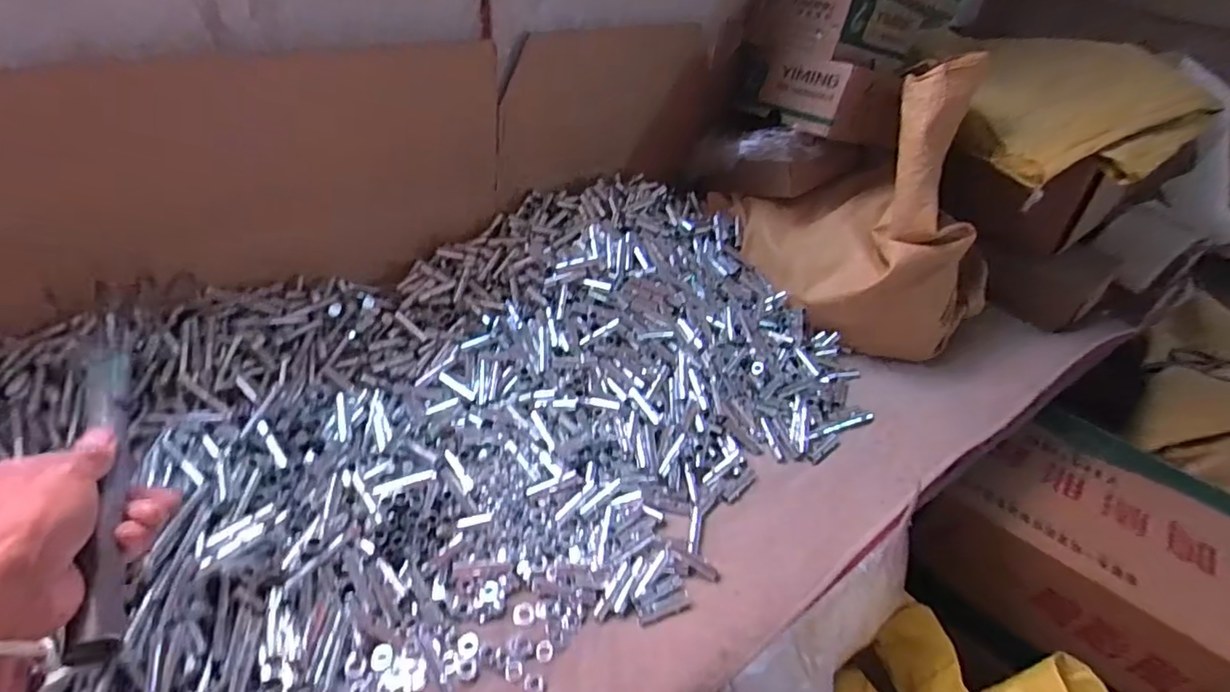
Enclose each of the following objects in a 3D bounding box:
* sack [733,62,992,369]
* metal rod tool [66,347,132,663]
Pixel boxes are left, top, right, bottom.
[{"bbox_3d":[0.310,-0.164,0.674,0.282,0.281,0.229,36,49,27],"label":"sack"},{"bbox_3d":[-0.291,0.076,0.328,0.022,0.015,0.205,-17,52,-24],"label":"metal rod tool"}]

